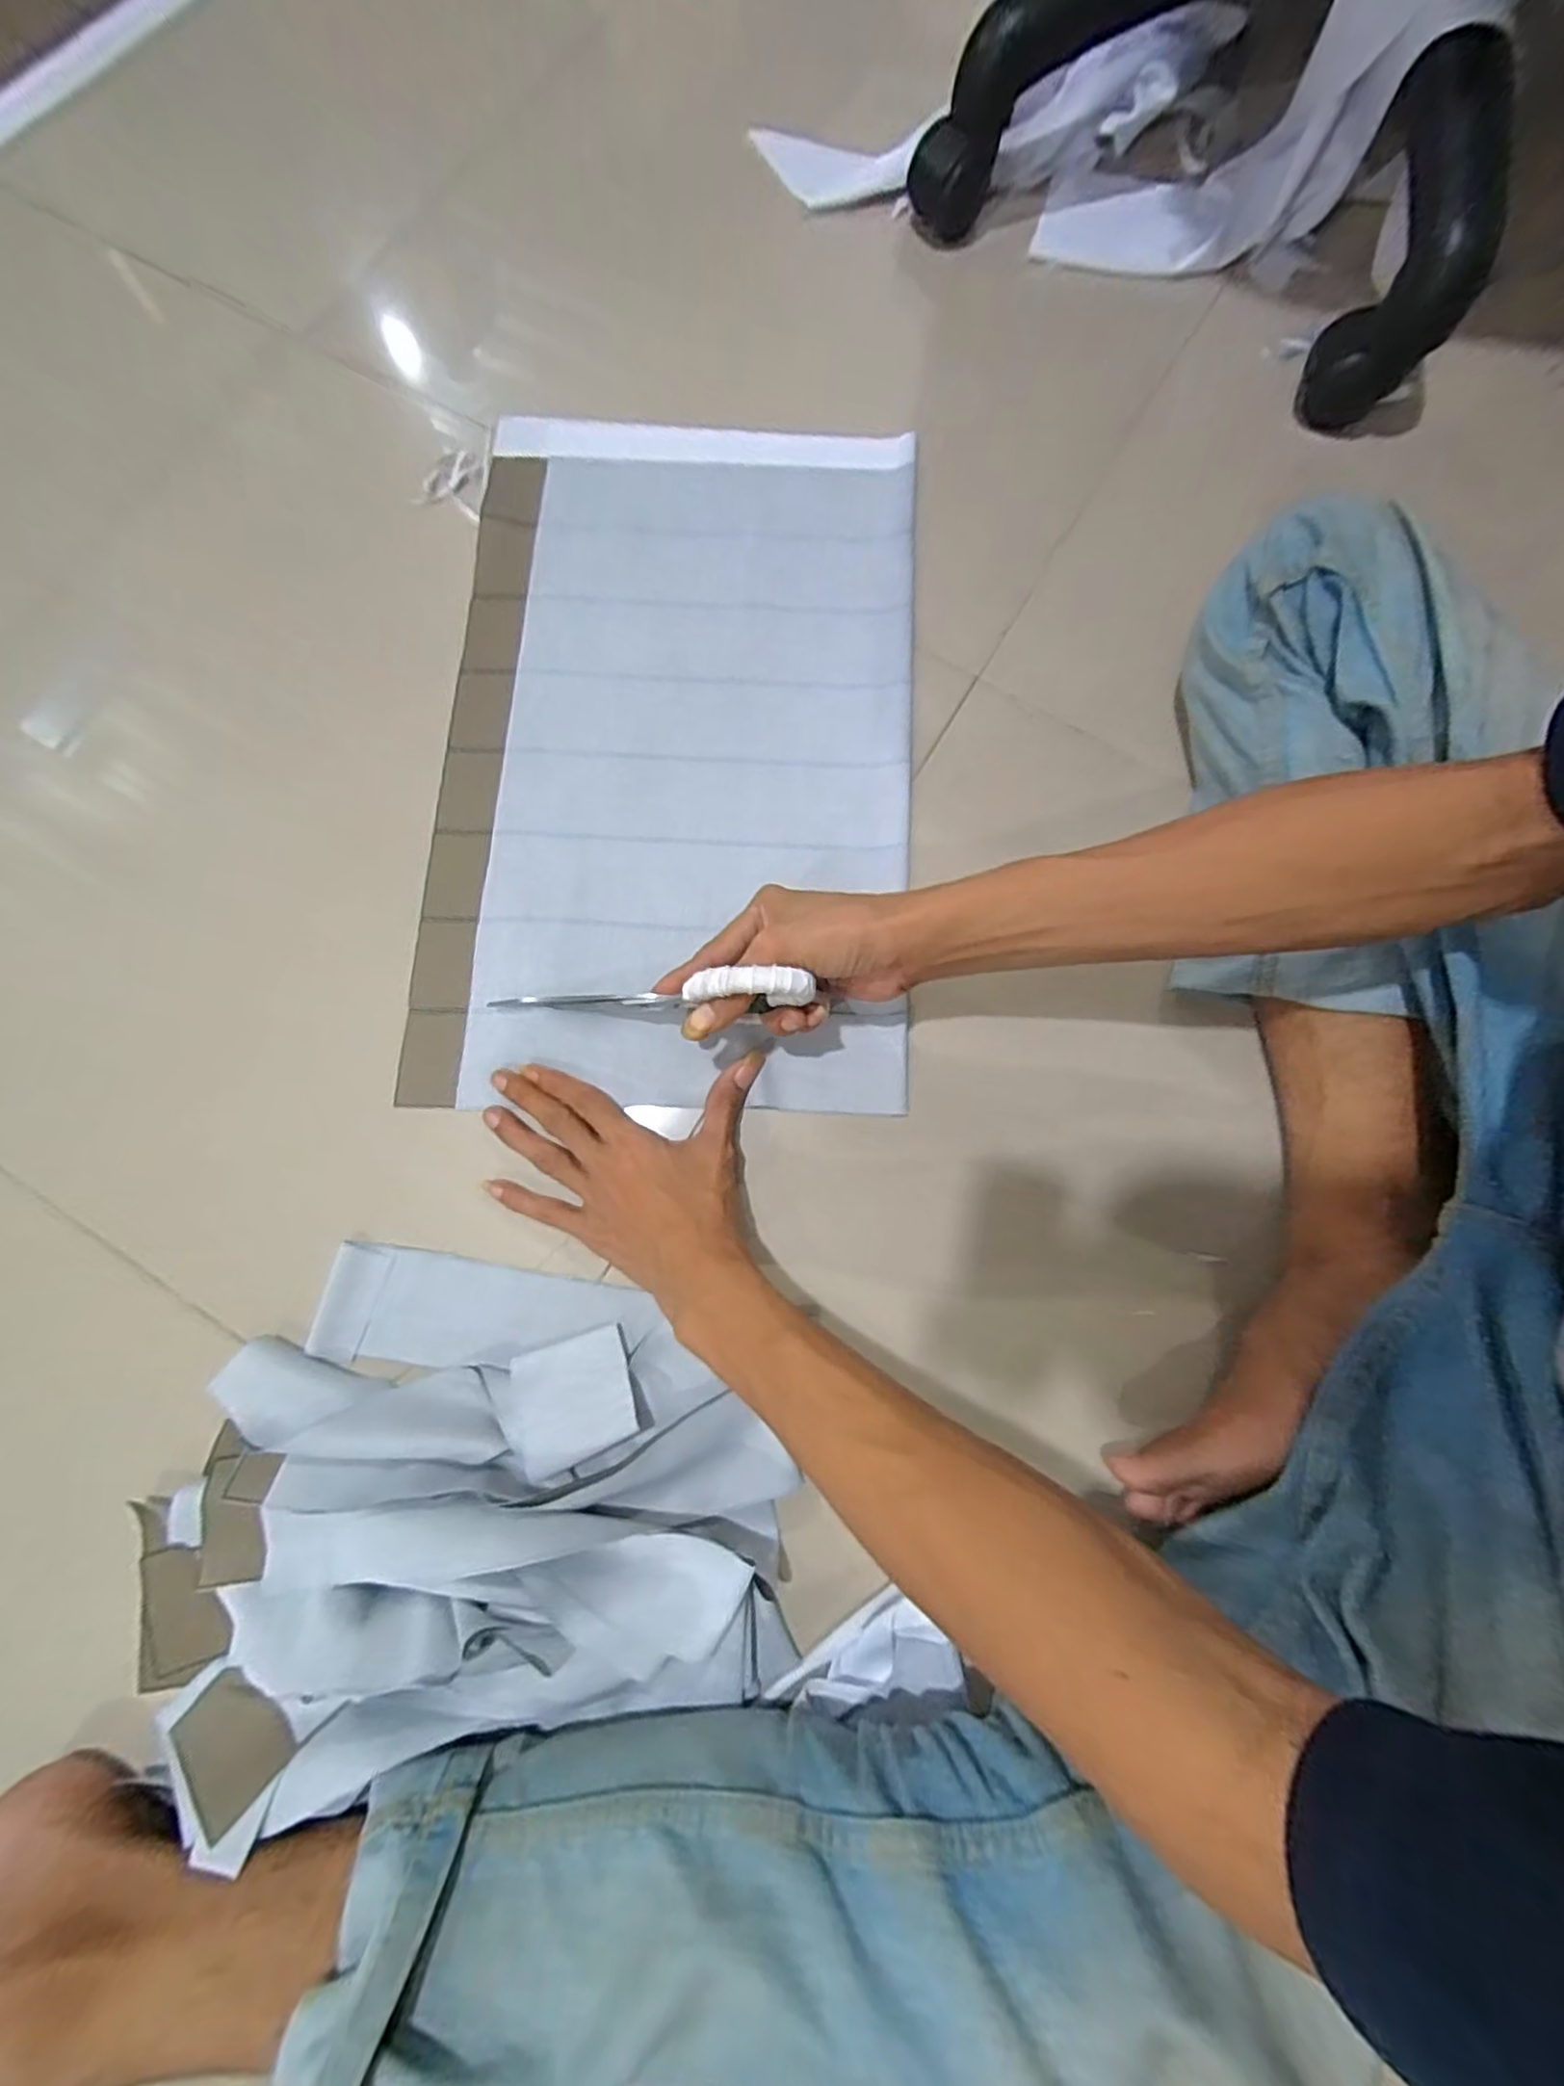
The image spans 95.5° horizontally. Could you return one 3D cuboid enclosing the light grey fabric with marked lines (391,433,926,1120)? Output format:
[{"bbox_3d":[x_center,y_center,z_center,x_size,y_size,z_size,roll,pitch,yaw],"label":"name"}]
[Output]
[{"bbox_3d":[-0.070,-0.208,0.479,0.306,0.014,0.492,2,78,1],"label":"light grey fabric with marked lines"}]

